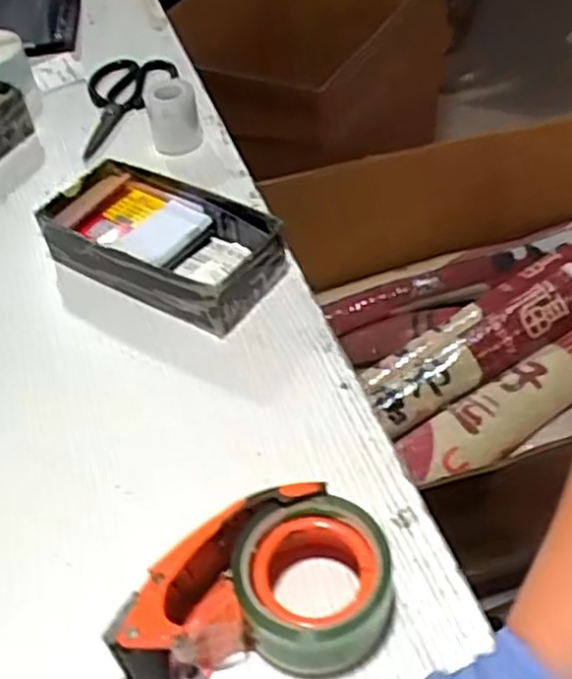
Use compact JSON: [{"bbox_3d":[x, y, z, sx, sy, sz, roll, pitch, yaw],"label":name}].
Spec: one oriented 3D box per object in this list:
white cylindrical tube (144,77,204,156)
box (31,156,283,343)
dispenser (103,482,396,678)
[{"bbox_3d":[-0.124,-0.248,0.833,0.054,0.071,0.056,-10,47,-4],"label":"white cylindrical tube"},{"bbox_3d":[-0.117,-0.086,0.693,0.220,0.054,0.123,23,53,24],"label":"box"},{"bbox_3d":[-0.019,0.149,0.458,0.159,0.062,0.095,-8,47,-2],"label":"dispenser"}]

